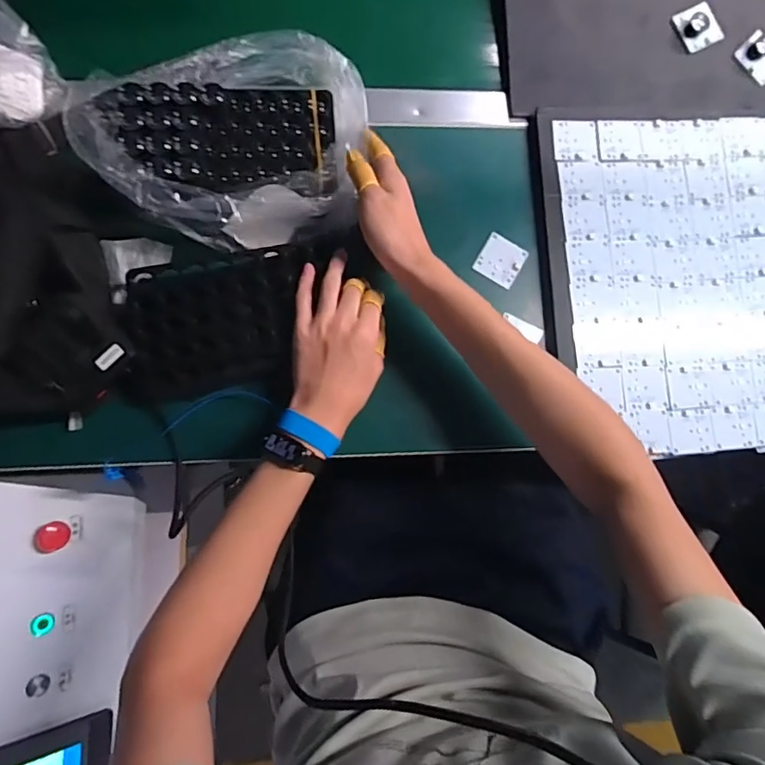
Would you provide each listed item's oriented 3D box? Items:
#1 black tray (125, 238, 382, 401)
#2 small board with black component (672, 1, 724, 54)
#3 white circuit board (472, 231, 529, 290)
[{"bbox_3d":[-0.115,-0.064,0.492,0.225,0.022,0.118,-11,86,-7],"label":"black tray"},{"bbox_3d":[0.366,-0.411,0.600,0.049,0.011,0.050,-26,86,-7],"label":"small board with black component"},{"bbox_3d":[0.127,-0.131,0.561,0.047,0.009,0.048,30,82,-1],"label":"white circuit board"}]

